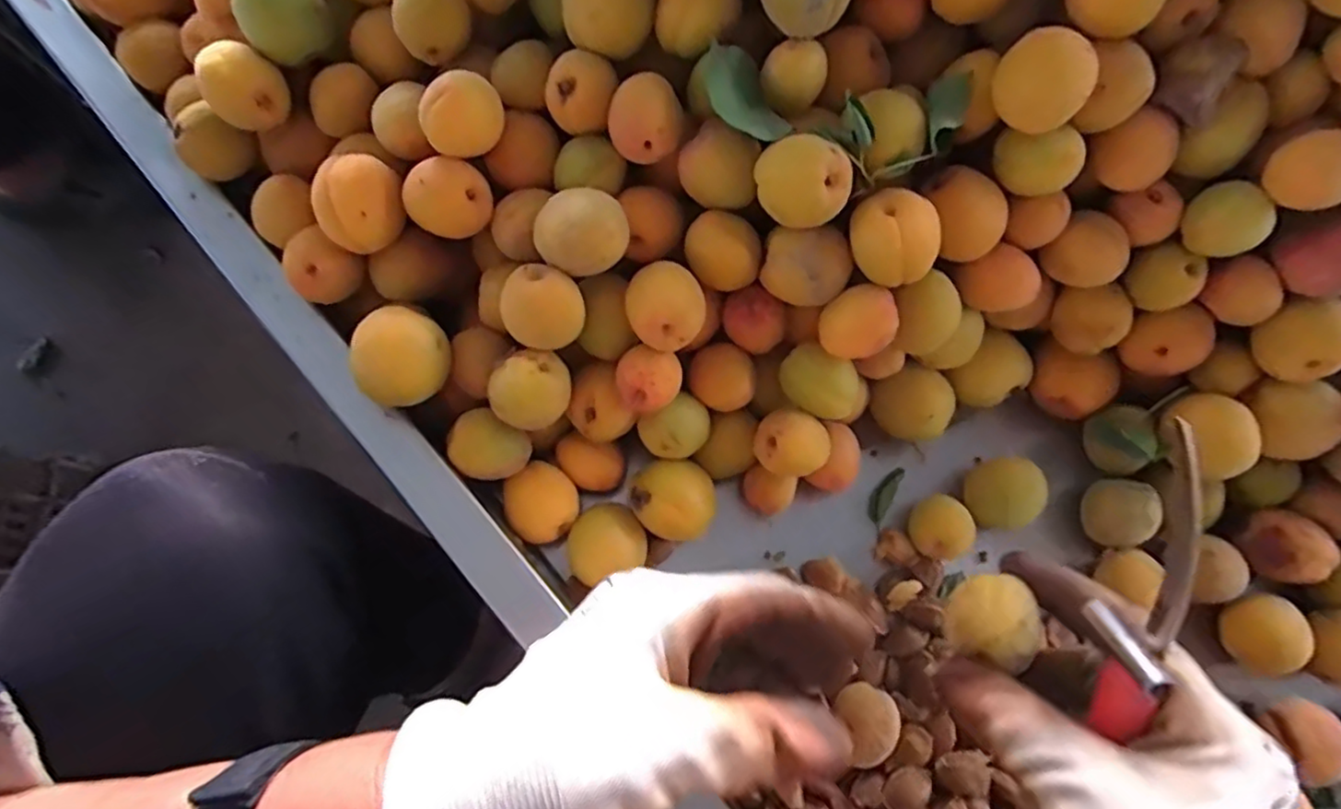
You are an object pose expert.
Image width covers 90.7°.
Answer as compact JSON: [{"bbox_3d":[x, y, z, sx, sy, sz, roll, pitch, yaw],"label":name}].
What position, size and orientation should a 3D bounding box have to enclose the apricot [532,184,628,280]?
[{"bbox_3d":[-0.040,-0.076,0.299,0.038,0.031,0.035,0,76,0],"label":"apricot"}]

